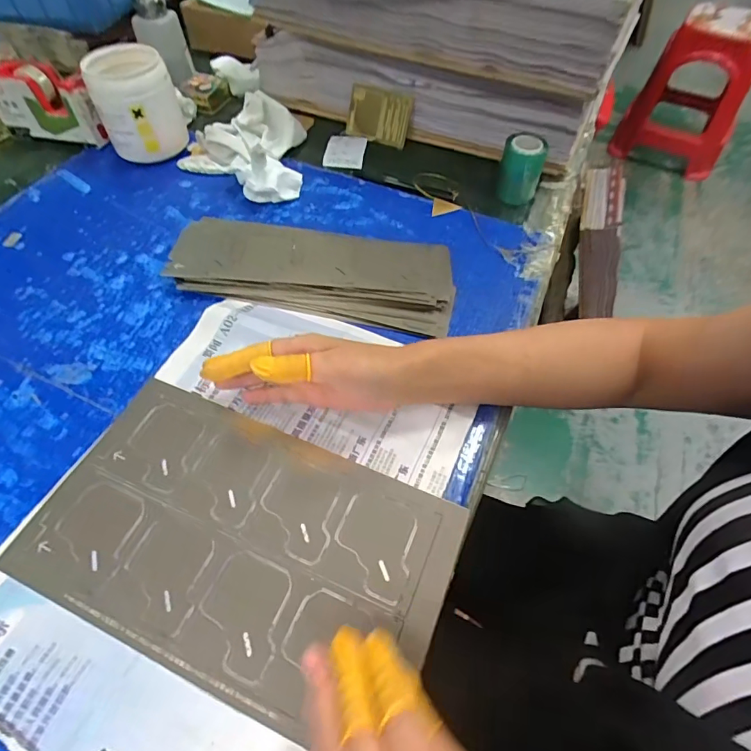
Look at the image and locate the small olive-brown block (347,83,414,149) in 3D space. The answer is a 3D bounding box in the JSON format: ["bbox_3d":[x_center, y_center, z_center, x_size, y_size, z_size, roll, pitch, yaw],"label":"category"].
[{"bbox_3d":[0.003,-0.356,0.635,0.092,0.067,0.012,24,50,13],"label":"small olive-brown block"}]

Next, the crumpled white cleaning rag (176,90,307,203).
[{"bbox_3d":[-0.149,-0.294,0.589,0.165,0.047,0.149,27,61,17],"label":"crumpled white cleaning rag"}]

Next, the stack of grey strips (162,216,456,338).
[{"bbox_3d":[-0.063,-0.116,0.484,0.287,0.021,0.113,7,57,5],"label":"stack of grey strips"}]

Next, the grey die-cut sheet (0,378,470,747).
[{"bbox_3d":[-0.098,0.119,0.339,0.290,0.004,0.173,20,58,12],"label":"grey die-cut sheet"}]

